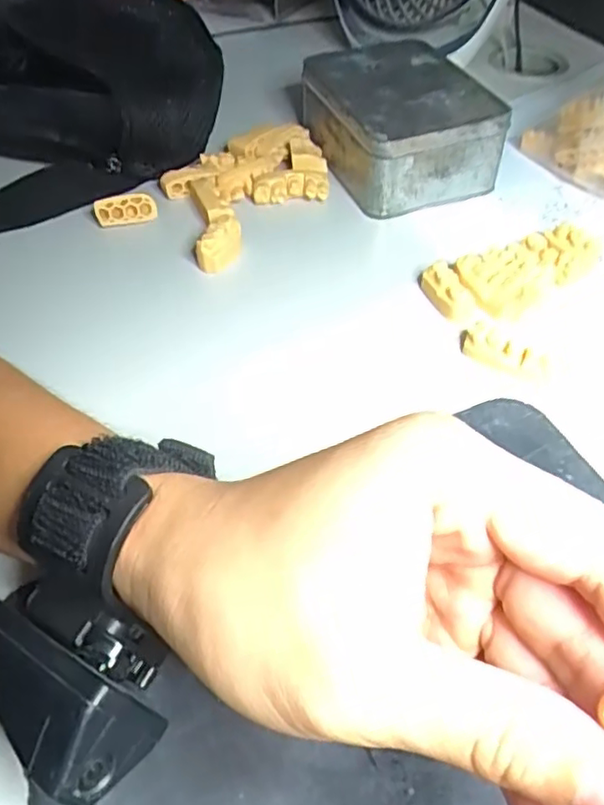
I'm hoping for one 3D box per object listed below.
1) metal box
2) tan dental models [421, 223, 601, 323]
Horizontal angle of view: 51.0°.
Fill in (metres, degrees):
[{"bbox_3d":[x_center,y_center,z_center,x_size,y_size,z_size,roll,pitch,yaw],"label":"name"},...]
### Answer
[{"bbox_3d":[0.060,-0.179,0.408,0.093,0.054,0.121,-16,52,-14],"label":"metal box"},{"bbox_3d":[0.117,-0.068,0.341,0.098,0.014,0.041,-18,53,-15],"label":"tan dental models"}]

